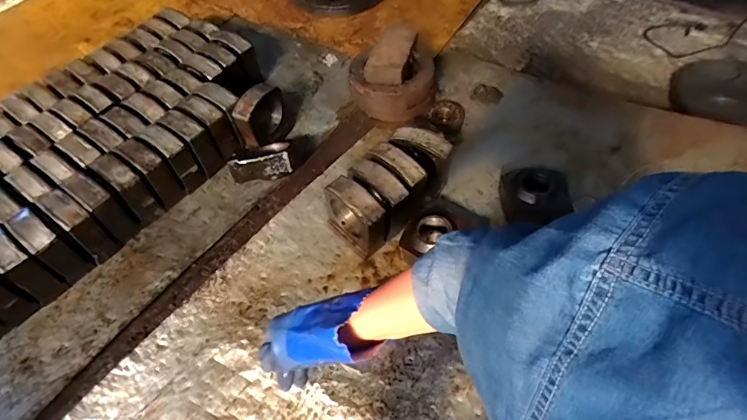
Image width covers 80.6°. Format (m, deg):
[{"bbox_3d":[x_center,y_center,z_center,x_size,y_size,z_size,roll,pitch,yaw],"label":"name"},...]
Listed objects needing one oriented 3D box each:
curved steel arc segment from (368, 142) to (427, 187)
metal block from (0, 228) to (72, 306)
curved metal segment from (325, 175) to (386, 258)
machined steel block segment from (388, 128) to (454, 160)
[{"bbox_3d":[0.057,-0.114,1.055,0.142,0.032,0.064,36,63,25],"label":"curved steel arc segment"},{"bbox_3d":[-0.852,0.136,1.065,0.163,0.166,0.065,28,60,21],"label":"metal block"},{"bbox_3d":[-0.047,0.010,1.059,0.092,0.167,0.145,-39,61,-22],"label":"curved metal segment"},{"bbox_3d":[0.120,-0.177,1.092,0.150,0.052,0.040,22,58,18],"label":"machined steel block segment"}]

